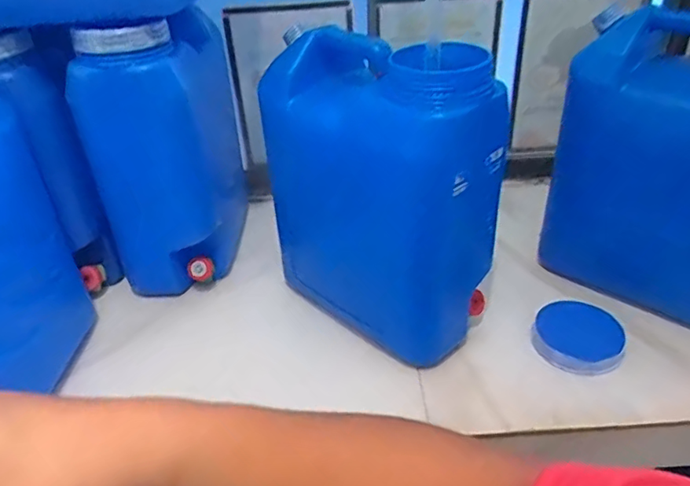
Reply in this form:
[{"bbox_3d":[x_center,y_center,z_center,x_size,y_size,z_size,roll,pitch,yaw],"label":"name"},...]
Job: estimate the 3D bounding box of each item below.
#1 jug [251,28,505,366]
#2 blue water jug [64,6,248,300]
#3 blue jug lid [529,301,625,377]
[{"bbox_3d":[0.043,-0.070,0.754,0.310,0.382,0.148,28,45,36],"label":"jug"},{"bbox_3d":[-0.279,-0.173,0.922,0.178,0.412,0.329,-2,35,0],"label":"blue water jug"},{"bbox_3d":[0.330,0.129,0.792,0.122,0.026,0.116,5,47,-6],"label":"blue jug lid"}]

